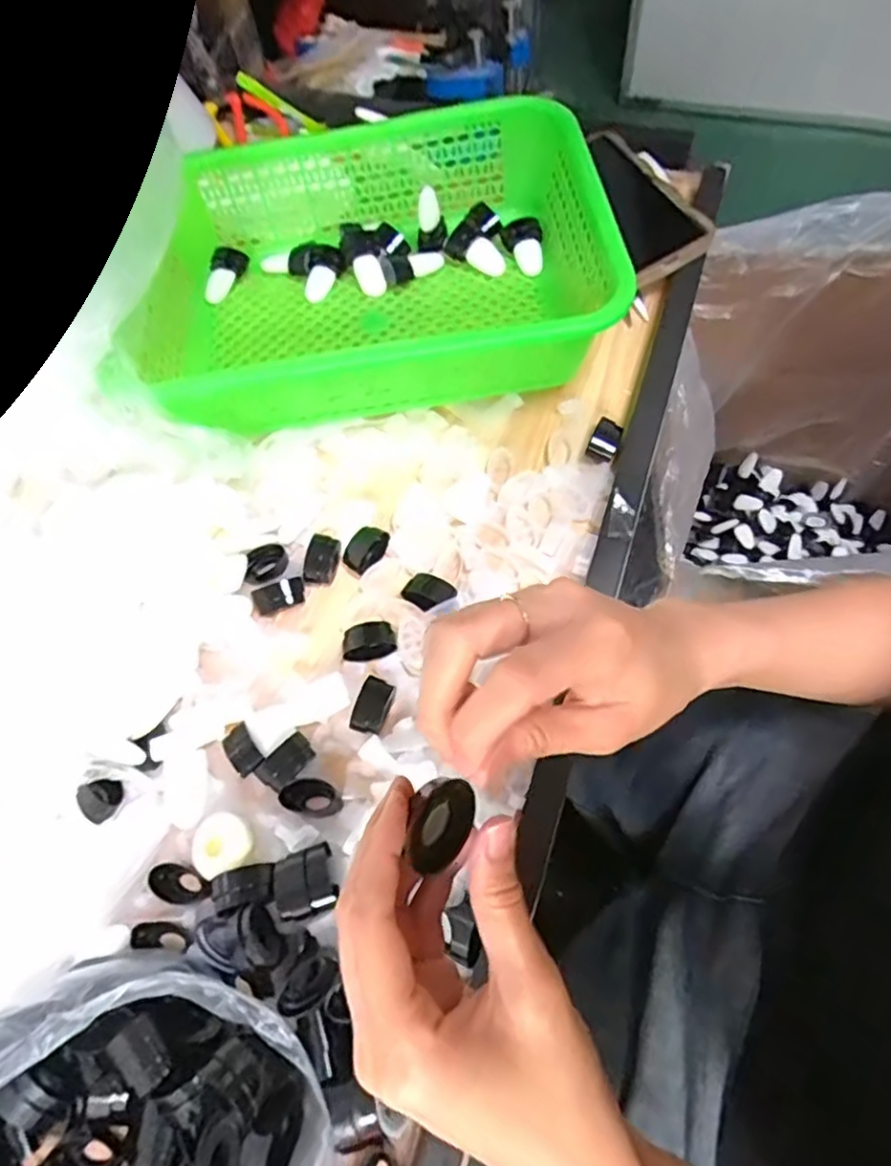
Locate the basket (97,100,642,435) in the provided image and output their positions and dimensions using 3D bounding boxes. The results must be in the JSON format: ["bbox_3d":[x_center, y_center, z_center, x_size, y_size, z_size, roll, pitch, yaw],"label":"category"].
[{"bbox_3d":[-0.057,-0.236,0.484,0.341,0.083,0.269,-11,65,2],"label":"basket"}]

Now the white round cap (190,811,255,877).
[{"bbox_3d":[-0.125,0.144,0.358,0.035,0.013,0.030,-30,66,-7],"label":"white round cap"}]

